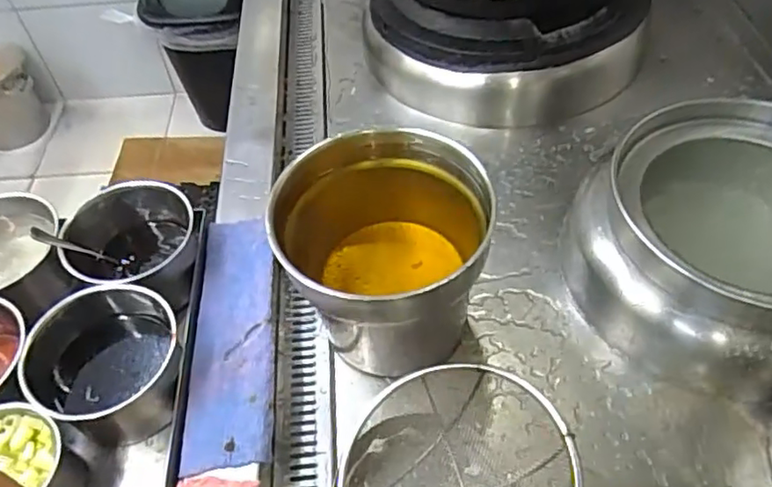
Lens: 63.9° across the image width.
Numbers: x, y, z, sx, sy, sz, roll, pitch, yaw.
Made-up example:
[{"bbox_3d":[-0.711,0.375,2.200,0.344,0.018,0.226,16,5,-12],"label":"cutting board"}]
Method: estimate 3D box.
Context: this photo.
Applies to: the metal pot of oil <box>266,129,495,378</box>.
[{"bbox_3d":[0.001,0.030,0.729,0.222,0.226,0.230,-2,50,2],"label":"metal pot of oil"}]

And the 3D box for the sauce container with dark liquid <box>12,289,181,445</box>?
[{"bbox_3d":[-0.301,0.136,0.686,0.157,0.100,0.153,-25,54,-17],"label":"sauce container with dark liquid"}]

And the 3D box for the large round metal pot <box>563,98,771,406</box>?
[{"bbox_3d":[0.414,-0.017,0.765,0.334,0.181,0.349,-2,50,2],"label":"large round metal pot"}]

